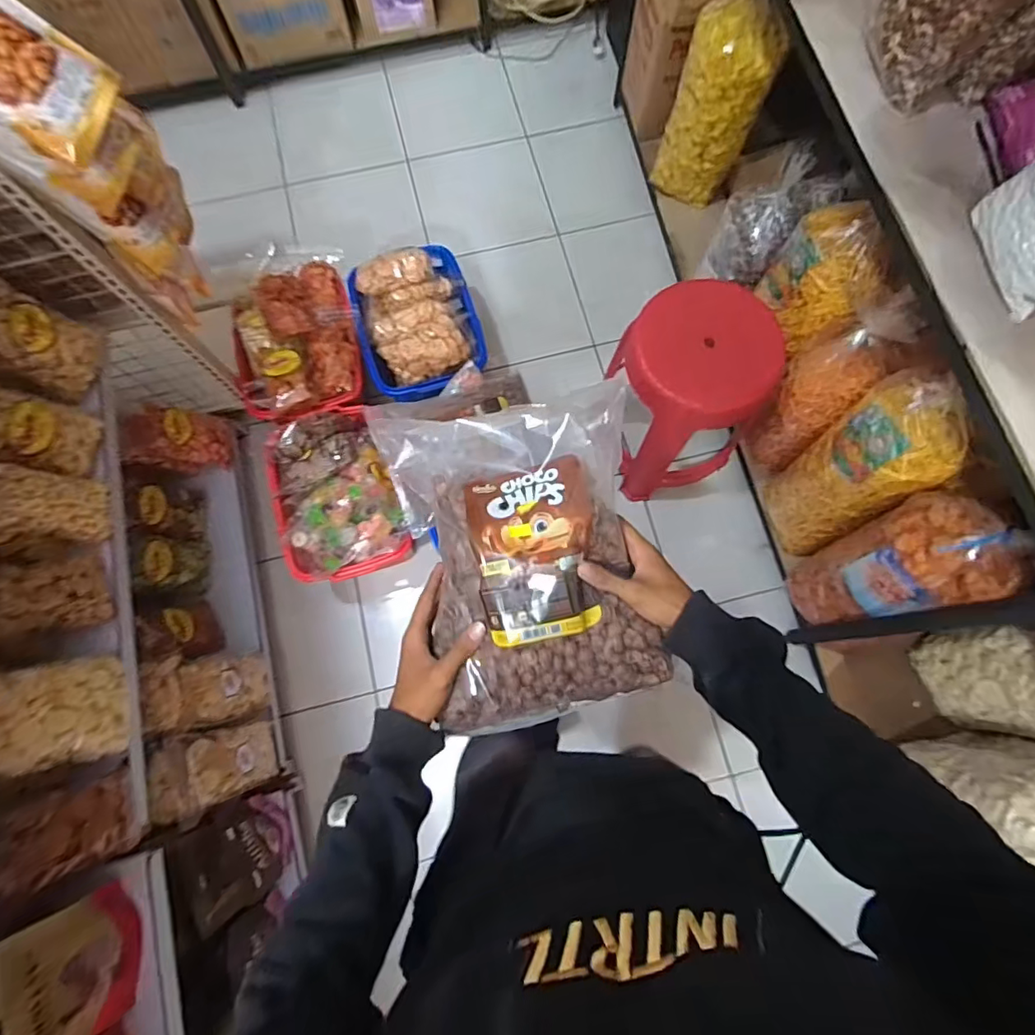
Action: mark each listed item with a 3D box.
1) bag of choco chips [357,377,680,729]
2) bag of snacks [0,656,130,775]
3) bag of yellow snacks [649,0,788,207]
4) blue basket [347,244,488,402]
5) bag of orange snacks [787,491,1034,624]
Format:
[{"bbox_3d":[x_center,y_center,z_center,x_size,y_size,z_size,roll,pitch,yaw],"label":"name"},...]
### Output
[{"bbox_3d":[0.002,0.025,0.545,0.241,0.069,0.329,-9,76,-1],"label":"bag of choco chips"},{"bbox_3d":[-0.661,0.280,0.791,0.077,0.179,0.141,-7,76,-1],"label":"bag of snacks"},{"bbox_3d":[0.529,-1.097,1.498,0.215,0.485,0.169,17,77,5],"label":"bag of yellow snacks"},{"bbox_3d":[-0.257,-0.497,1.394,0.300,0.125,0.414,-17,76,-3],"label":"blue basket"},{"bbox_3d":[0.756,0.099,1.138,0.159,0.509,0.194,-18,76,-3],"label":"bag of orange snacks"}]

